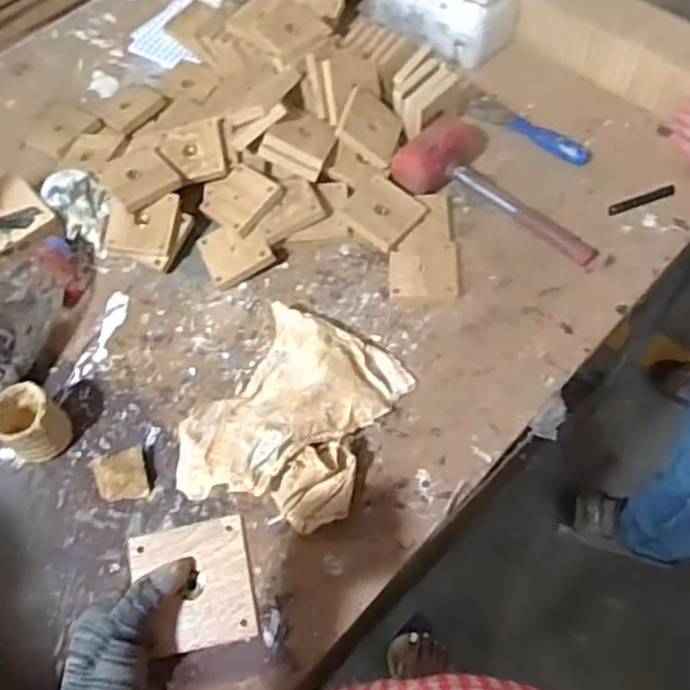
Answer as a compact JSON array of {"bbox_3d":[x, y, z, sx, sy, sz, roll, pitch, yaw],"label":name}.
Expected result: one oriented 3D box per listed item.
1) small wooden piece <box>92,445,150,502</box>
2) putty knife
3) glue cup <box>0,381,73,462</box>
[{"bbox_3d":[-0.237,0.138,0.734,0.050,0.023,0.055,-23,62,-10],"label":"small wooden piece"},{"bbox_3d":[0.255,-0.305,0.957,0.189,0.020,0.045,36,68,20],"label":"putty knife"},{"bbox_3d":[-0.337,0.087,0.747,0.069,0.072,0.064,-1,60,2],"label":"glue cup"}]

